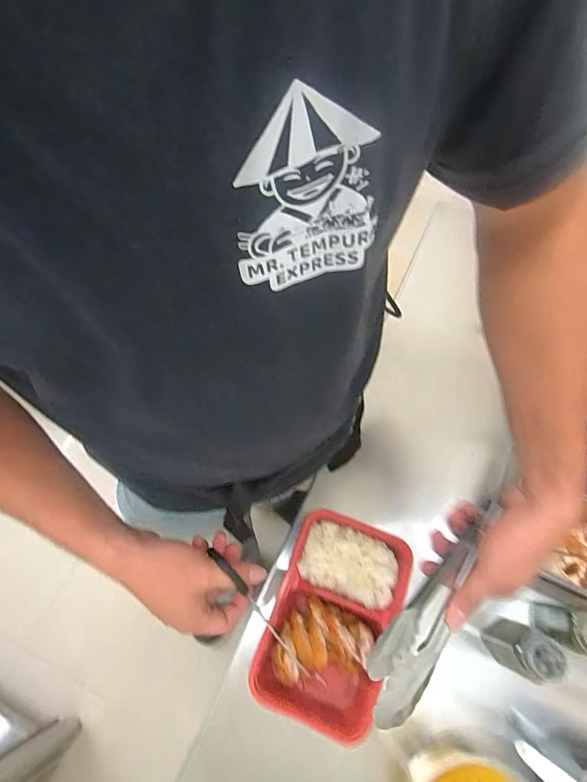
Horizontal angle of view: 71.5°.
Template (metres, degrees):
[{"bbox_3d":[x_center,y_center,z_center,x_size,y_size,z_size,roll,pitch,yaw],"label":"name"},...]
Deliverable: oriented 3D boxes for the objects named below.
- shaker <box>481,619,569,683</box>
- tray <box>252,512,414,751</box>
[{"bbox_3d":[0.250,0.283,0.450,0.048,0.113,0.041,-23,69,-8],"label":"shaker"},{"bbox_3d":[0.047,0.266,0.488,0.139,0.039,0.219,20,69,9],"label":"tray"}]

